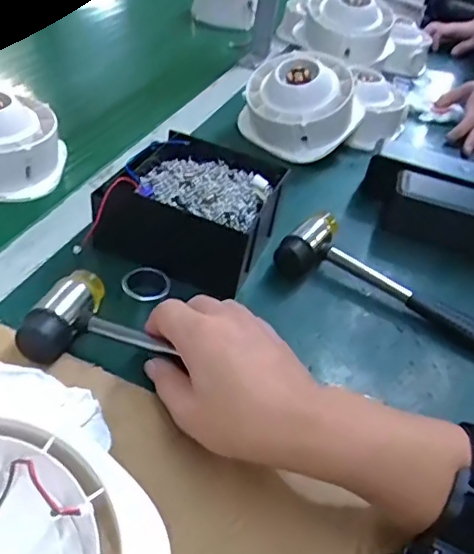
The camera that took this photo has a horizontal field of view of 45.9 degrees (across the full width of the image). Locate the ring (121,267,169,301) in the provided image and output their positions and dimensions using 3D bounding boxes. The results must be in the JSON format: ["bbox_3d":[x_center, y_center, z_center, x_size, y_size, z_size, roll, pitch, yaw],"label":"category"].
[{"bbox_3d":[-0.073,0.005,0.451,0.038,0.005,0.033,8,50,-9],"label":"ring"}]

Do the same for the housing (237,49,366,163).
[{"bbox_3d":[0.078,-0.217,0.700,0.122,0.091,0.135,-25,53,-36],"label":"housing"}]

